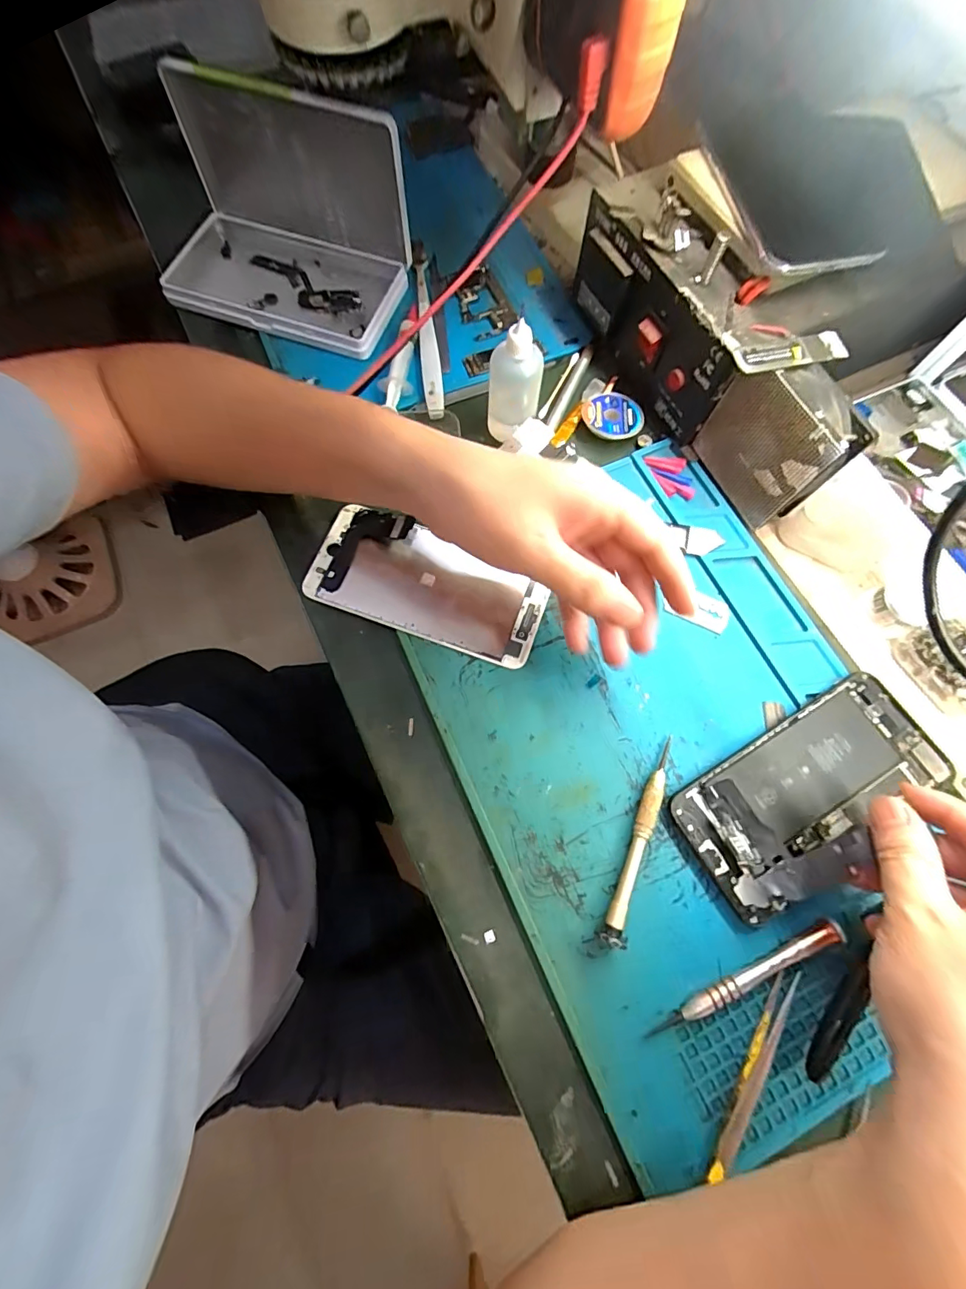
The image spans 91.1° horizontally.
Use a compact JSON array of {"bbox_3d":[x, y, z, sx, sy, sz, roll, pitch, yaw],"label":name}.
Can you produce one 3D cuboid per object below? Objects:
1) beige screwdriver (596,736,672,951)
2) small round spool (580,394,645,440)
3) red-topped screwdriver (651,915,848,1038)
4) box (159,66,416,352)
[{"bbox_3d":[0.087,0.109,0.265,0.014,0.012,0.115,20,73,8],"label":"beige screwdriver"},{"bbox_3d":[0.097,-0.171,0.355,0.044,0.011,0.039,17,73,7],"label":"small round spool"},{"bbox_3d":[0.137,0.174,0.245,0.112,0.007,0.010,-24,73,-6],"label":"red-topped screwdriver"},{"bbox_3d":[-0.160,-0.327,0.364,0.190,0.107,0.137,14,73,6],"label":"box"}]

